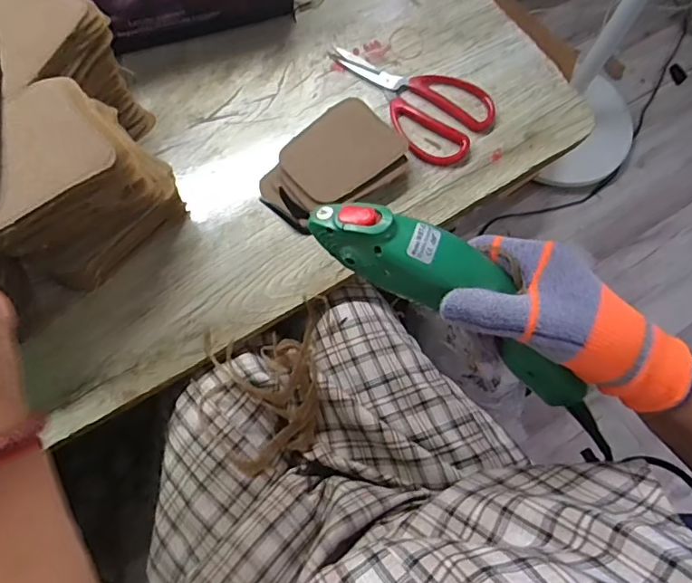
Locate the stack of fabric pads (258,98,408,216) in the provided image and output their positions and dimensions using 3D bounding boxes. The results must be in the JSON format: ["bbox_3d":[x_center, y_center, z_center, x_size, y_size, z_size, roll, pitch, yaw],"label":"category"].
[{"bbox_3d":[-0.013,-0.125,0.513,0.134,0.025,0.094,-36,75,-14],"label":"stack of fabric pads"}]

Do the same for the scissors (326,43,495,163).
[{"bbox_3d":[0.075,-0.215,0.560,0.107,0.009,0.182,-34,75,-14],"label":"scissors"}]

